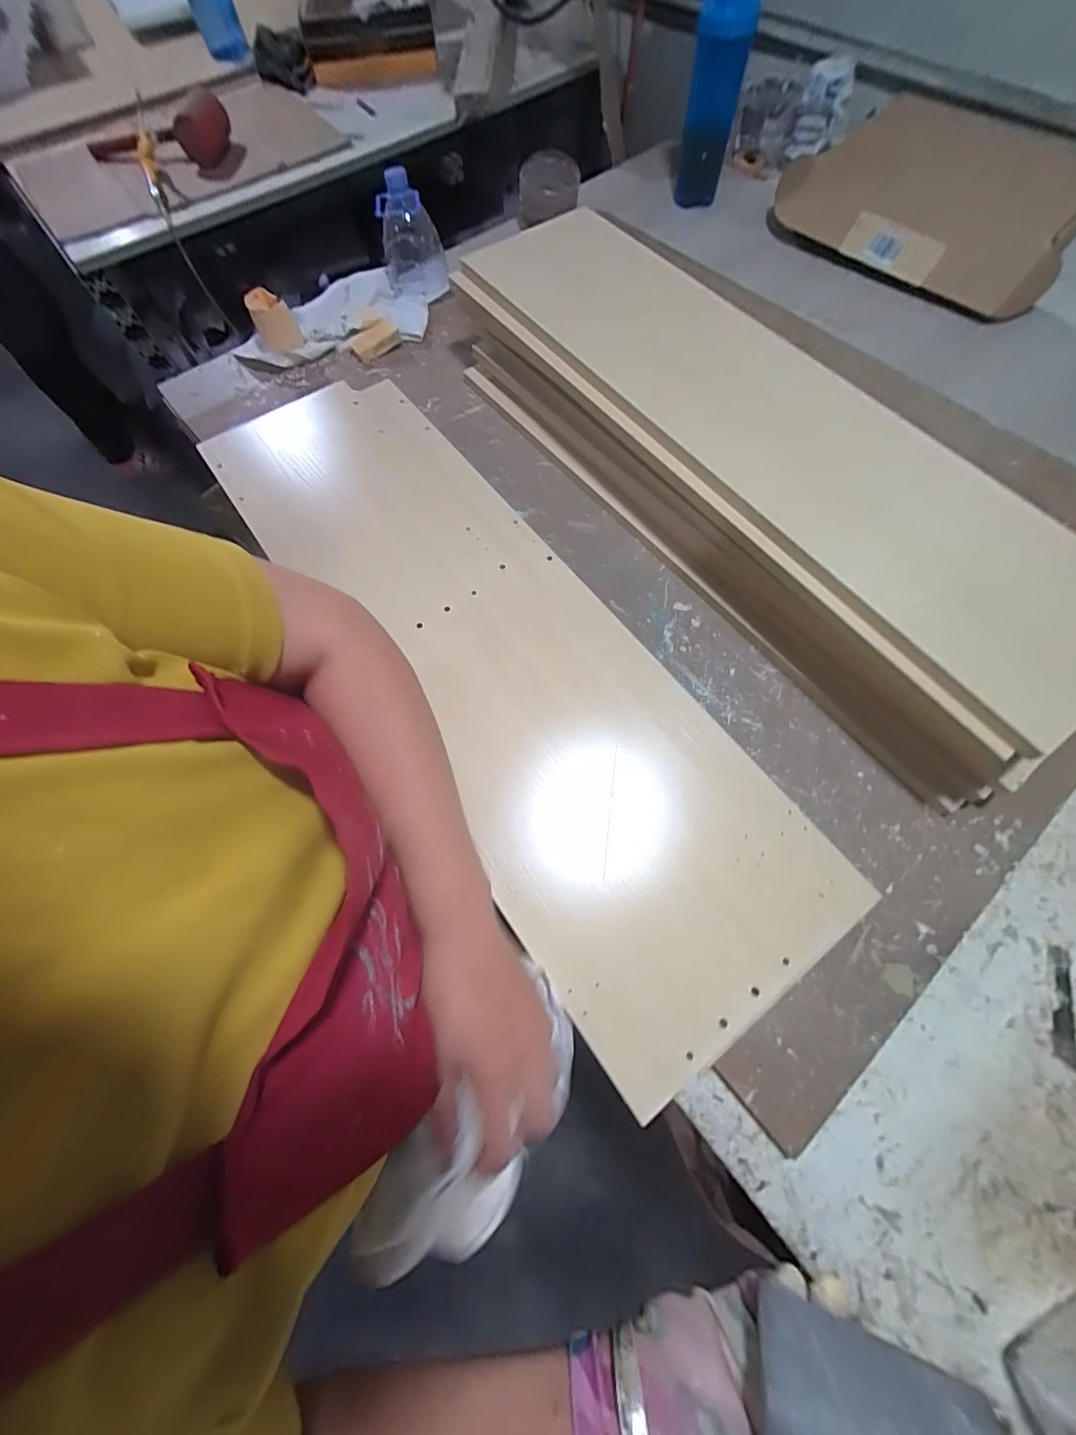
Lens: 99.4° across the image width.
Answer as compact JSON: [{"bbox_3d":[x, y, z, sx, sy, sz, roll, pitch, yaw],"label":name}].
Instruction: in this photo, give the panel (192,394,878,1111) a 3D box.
[{"bbox_3d":[-0.065,-0.091,0.451,0.243,0.021,0.778,-35,71,-11],"label":"panel"}]

